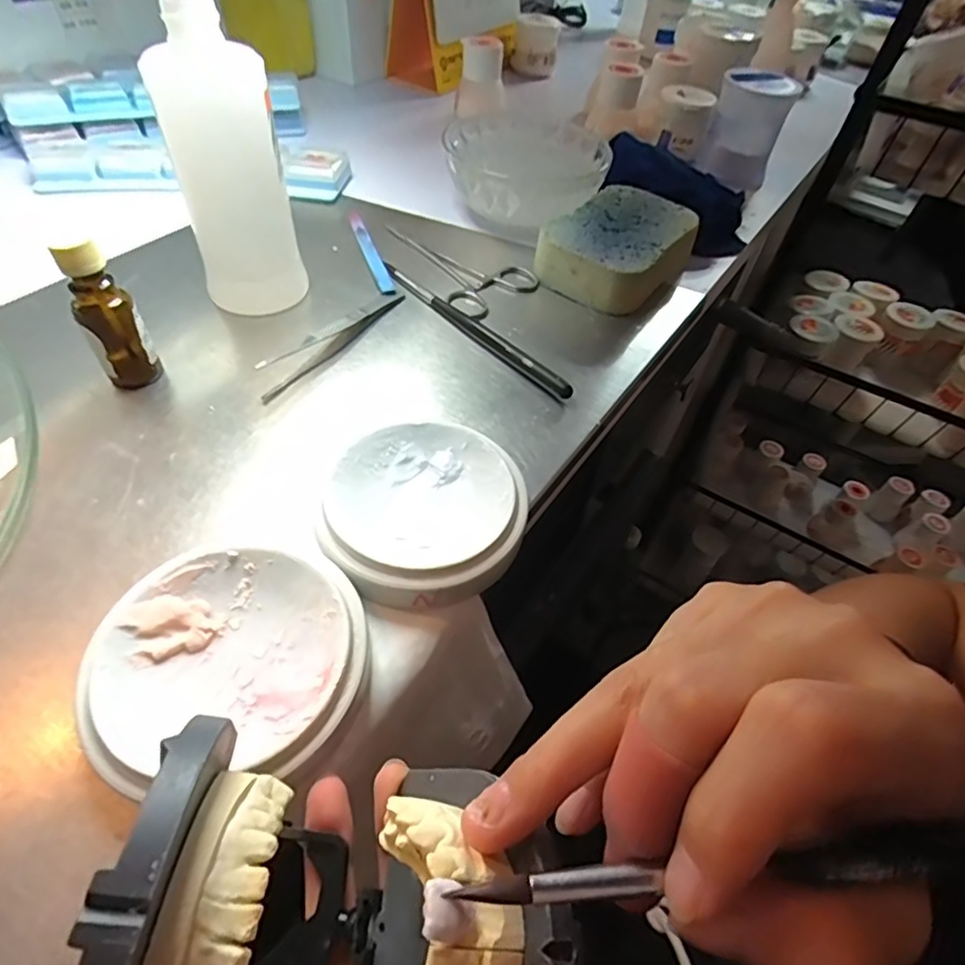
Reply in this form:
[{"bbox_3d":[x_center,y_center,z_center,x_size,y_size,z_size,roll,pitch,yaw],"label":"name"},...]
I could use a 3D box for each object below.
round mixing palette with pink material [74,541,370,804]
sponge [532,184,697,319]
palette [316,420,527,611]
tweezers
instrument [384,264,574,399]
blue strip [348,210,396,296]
[{"bbox_3d":[-0.086,0.062,0.204,0.087,0.021,0.080,3,50,-3],"label":"round mixing palette with pink material"},{"bbox_3d":[0.095,-0.162,0.401,0.075,0.034,0.112,34,55,21],"label":"sponge"},{"bbox_3d":[-0.024,0.013,0.252,0.081,0.022,0.085,3,50,-3],"label":"palette"},{"bbox_3d":[-0.089,-0.085,0.337,0.022,0.005,0.119,30,54,18],"label":"tweezers"},{"bbox_3d":[-0.007,-0.096,0.354,0.009,0.009,0.160,-35,62,-29],"label":"instrument"},{"bbox_3d":[-0.079,-0.162,0.403,0.010,0.004,0.112,-14,53,-16],"label":"blue strip"}]

